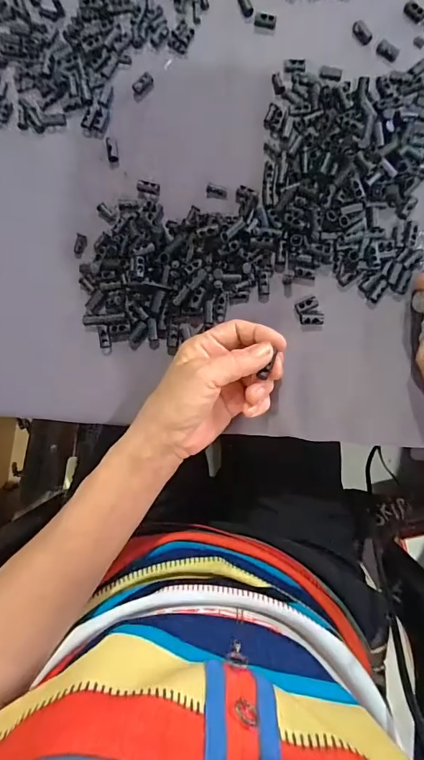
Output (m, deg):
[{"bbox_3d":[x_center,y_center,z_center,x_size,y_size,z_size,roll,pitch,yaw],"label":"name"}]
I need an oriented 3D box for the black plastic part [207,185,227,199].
[{"bbox_3d":[0.004,-0.159,0.354,0.018,0.008,0.007,13,87,5],"label":"black plastic part"}]

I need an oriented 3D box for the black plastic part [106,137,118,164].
[{"bbox_3d":[-0.085,-0.196,0.357,0.009,0.004,0.022,-5,86,4],"label":"black plastic part"}]

